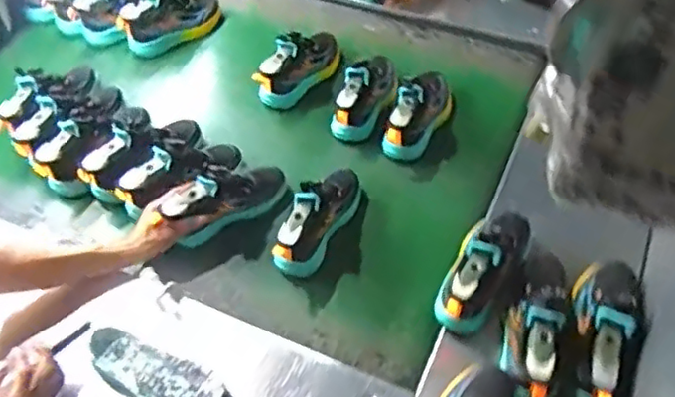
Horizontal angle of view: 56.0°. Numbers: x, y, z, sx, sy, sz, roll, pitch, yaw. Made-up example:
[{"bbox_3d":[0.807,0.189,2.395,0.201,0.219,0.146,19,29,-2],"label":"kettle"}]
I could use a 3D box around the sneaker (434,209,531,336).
[{"bbox_3d":[0.193,0.080,0.840,0.082,0.110,0.191,27,59,22],"label":"sneaker"}]

